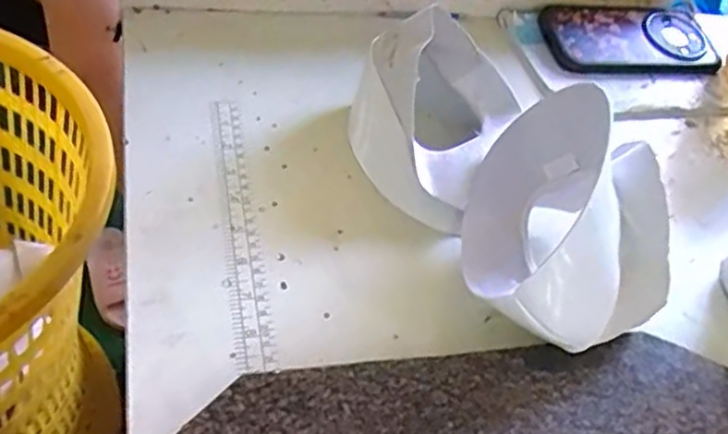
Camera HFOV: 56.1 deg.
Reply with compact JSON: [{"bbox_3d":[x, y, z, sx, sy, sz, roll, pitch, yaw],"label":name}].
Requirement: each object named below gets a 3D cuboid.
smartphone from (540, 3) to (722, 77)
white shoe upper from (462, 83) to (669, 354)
[{"bbox_3d":[0.248,-0.166,0.637,0.167,0.007,0.088,-5,60,-16],"label":"smartphone"},{"bbox_3d":[0.113,-0.002,0.406,0.097,0.091,0.157,3,47,-11],"label":"white shoe upper"}]

